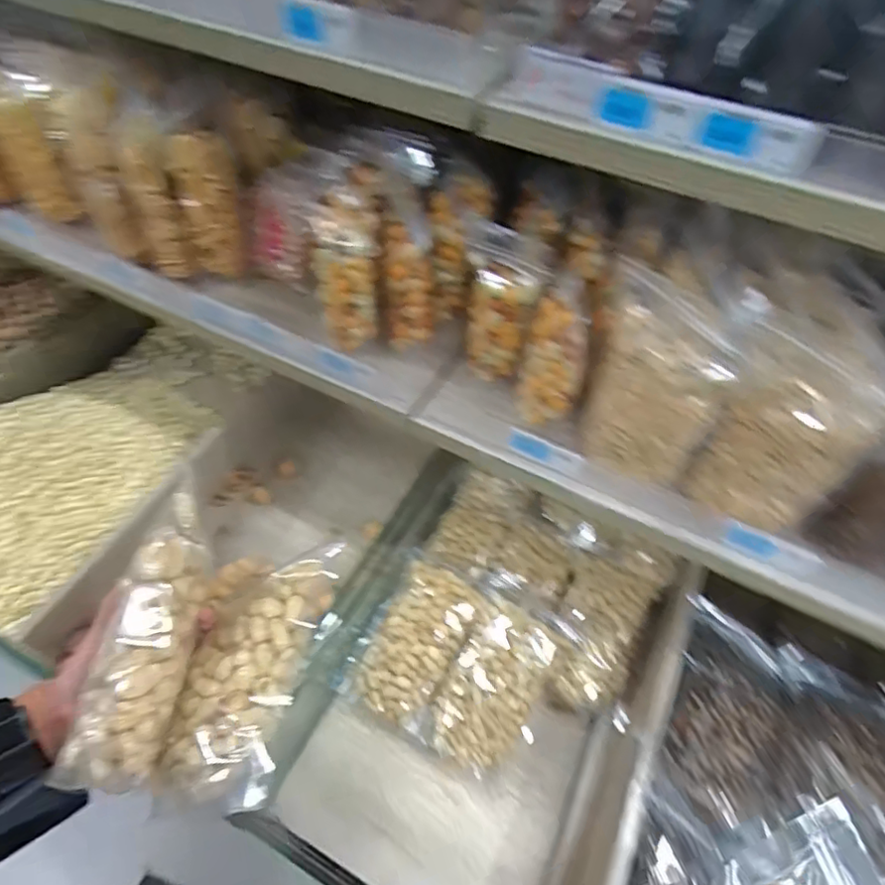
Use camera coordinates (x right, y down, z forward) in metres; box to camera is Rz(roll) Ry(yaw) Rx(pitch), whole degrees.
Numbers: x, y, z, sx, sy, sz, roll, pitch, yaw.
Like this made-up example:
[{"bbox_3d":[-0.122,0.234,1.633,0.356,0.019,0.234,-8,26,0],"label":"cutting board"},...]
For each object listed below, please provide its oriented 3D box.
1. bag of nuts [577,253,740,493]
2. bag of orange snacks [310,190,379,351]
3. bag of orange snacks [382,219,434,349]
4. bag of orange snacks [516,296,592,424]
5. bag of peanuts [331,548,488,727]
[{"bbox_3d":[0.194,-0.052,0.544,0.122,0.175,0.081,25,56,16],"label":"bag of nuts"},{"bbox_3d":[-0.108,-0.197,0.666,0.072,0.155,0.084,-9,54,-8],"label":"bag of orange snacks"},{"bbox_3d":[-0.041,-0.181,0.668,0.057,0.133,0.082,-3,53,-4],"label":"bag of orange snacks"},{"bbox_3d":[0.112,-0.079,0.595,0.058,0.141,0.069,9,53,5],"label":"bag of orange snacks"},{"bbox_3d":[-0.039,0.255,0.757,0.125,0.051,0.203,29,73,18],"label":"bag of peanuts"}]

